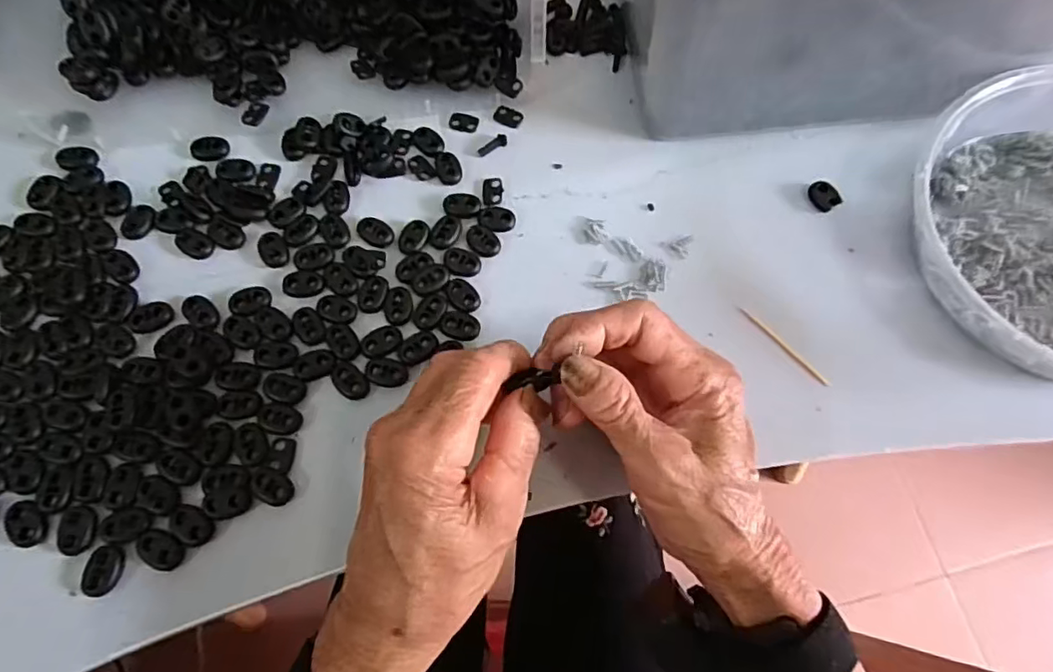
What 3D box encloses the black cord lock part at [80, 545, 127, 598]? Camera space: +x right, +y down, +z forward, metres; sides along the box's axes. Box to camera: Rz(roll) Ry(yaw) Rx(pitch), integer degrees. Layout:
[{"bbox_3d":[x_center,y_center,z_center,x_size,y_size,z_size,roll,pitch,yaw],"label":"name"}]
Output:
[{"bbox_3d":[-0.193,0.107,0.265,0.016,0.004,0.021,10,70,1],"label":"black cord lock part"}]

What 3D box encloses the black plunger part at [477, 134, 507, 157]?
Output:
[{"bbox_3d":[-0.020,-0.117,0.357,0.021,0.005,0.007,-30,74,-12],"label":"black plunger part"}]

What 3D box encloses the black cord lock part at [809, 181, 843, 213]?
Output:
[{"bbox_3d":[0.175,-0.083,0.342,0.014,0.006,0.018,-21,72,-10],"label":"black cord lock part"}]

